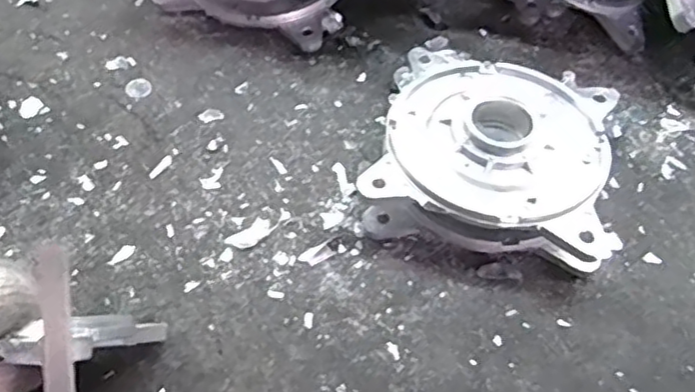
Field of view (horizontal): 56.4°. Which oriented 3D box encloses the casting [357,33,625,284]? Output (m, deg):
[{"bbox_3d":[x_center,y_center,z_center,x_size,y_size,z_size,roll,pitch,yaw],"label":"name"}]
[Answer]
[{"bbox_3d":[0.099,-0.029,0.430,0.156,0.046,0.148,14,58,8],"label":"casting"}]

